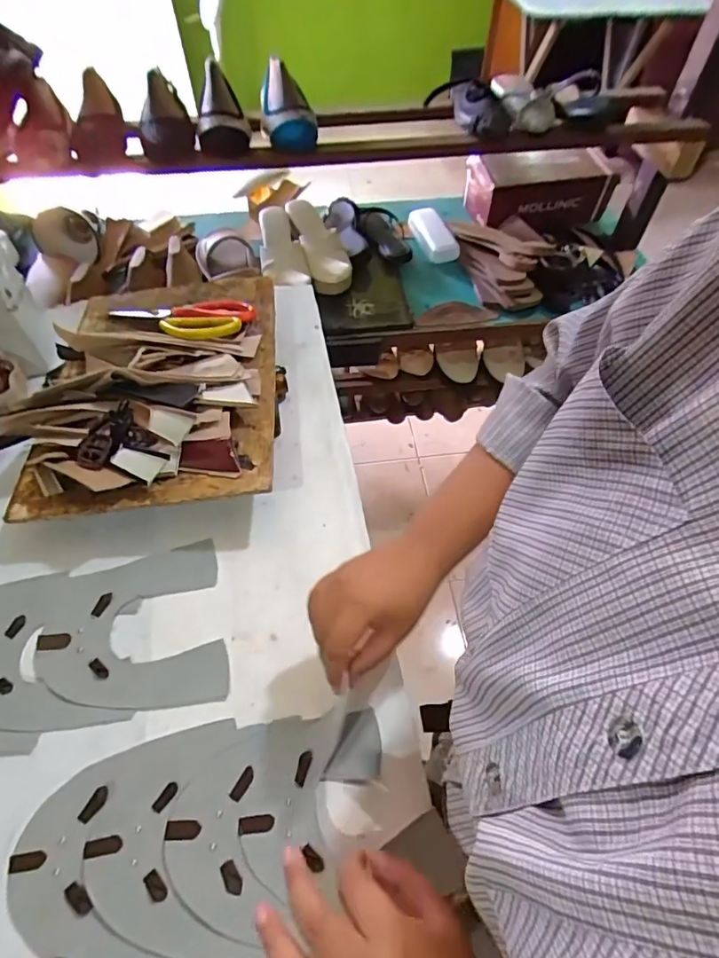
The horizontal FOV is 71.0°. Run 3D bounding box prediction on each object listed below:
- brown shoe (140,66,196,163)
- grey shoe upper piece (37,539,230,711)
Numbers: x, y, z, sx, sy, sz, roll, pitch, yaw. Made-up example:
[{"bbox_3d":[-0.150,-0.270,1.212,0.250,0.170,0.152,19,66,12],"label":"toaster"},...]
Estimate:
[{"bbox_3d":[-0.301,-0.558,0.768,0.076,0.074,0.228,-15,57,-10],"label":"brown shoe"},{"bbox_3d":[-0.208,0.140,0.464,0.157,0.007,0.151,-12,56,-9],"label":"grey shoe upper piece"}]

